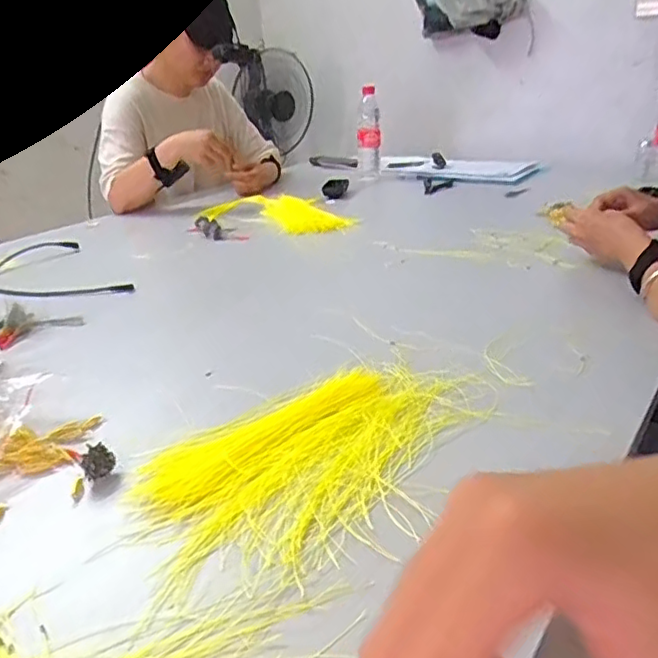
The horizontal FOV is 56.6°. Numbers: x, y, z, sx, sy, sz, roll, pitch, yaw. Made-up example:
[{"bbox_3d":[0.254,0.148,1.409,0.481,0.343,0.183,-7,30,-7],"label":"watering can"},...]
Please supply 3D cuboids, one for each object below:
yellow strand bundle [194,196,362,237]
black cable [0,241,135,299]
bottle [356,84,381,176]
[{"bbox_3d":[-0.093,-0.233,1.190,0.345,0.025,0.174,16,31,38],"label":"yellow strand bundle"},{"bbox_3d":[-0.441,-0.085,0.958,0.166,0.025,0.318,-21,30,-31],"label":"black cable"},{"bbox_3d":[0.092,-0.455,1.428,0.054,0.197,0.054,-3,24,3],"label":"bottle"}]

